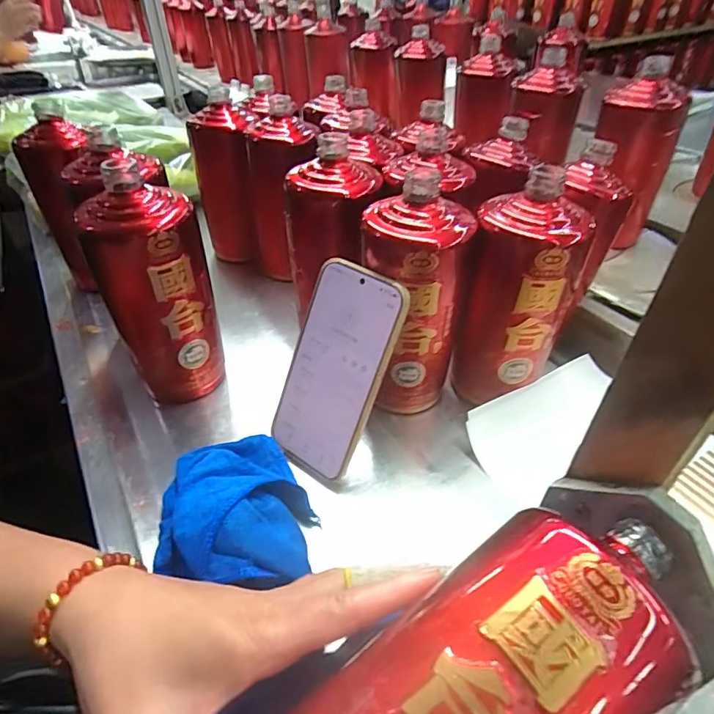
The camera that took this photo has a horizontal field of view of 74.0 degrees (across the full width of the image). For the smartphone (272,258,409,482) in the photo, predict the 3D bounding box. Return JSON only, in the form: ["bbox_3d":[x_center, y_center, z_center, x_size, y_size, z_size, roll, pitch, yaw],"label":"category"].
[{"bbox_3d":[-0.016,0.011,0.353,0.075,0.156,0.008,28,19,25],"label":"smartphone"}]

